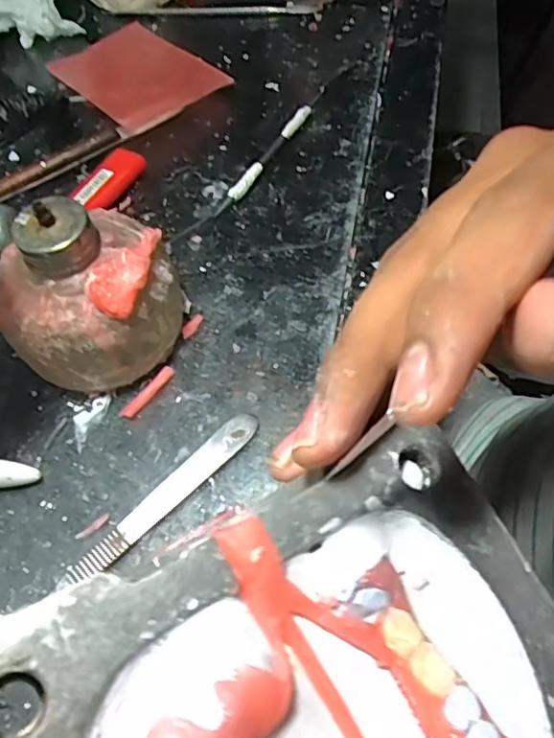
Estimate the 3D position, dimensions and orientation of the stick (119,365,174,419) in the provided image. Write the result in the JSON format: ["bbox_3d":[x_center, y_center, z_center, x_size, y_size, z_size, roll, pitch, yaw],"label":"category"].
[{"bbox_3d":[-0.057,0.011,0.257,0.006,0.004,0.030,29,65,19],"label":"stick"}]

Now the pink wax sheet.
[{"bbox_3d":[-0.093,-0.195,0.385,0.075,0.006,0.126,-36,56,-17],"label":"pink wax sheet"}]

